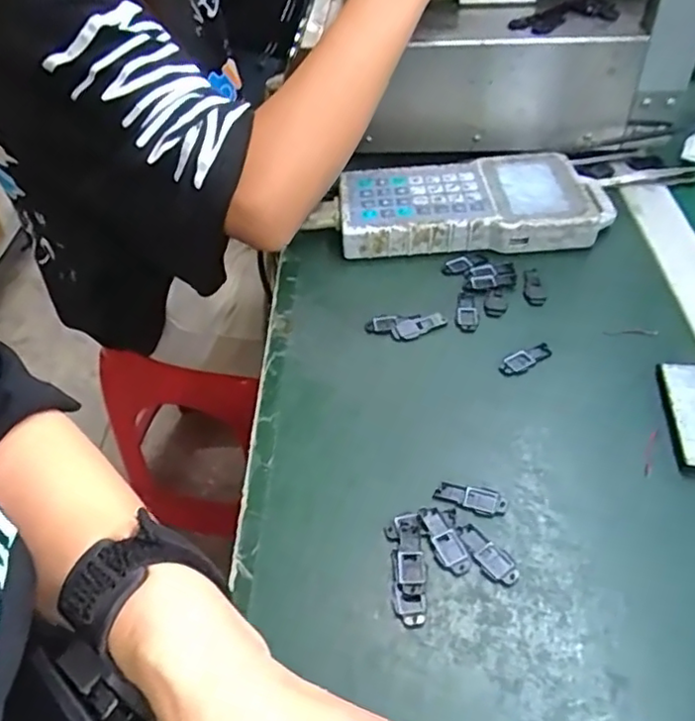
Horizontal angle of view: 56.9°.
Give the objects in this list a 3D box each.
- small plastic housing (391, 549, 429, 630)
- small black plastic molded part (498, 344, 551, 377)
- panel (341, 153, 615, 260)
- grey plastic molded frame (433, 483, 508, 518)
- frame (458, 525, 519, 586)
[{"bbox_3d":[0.032,0.116,0.328,0.017,0.004,0.040,-1,46,4],"label":"small plastic housing"},{"bbox_3d":[0.121,-0.001,0.438,0.039,0.004,0.014,-26,49,-18],"label":"small black plastic molded part"},{"bbox_3d":[0.107,-0.135,0.546,0.221,0.034,0.105,-3,46,2],"label":"panel"},{"bbox_3d":[0.069,0.077,0.362,0.040,0.004,0.016,9,48,14],"label":"grey plastic molded frame"},{"bbox_3d":[0.074,0.102,0.339,0.015,0.004,0.037,-32,51,-23],"label":"frame"}]

